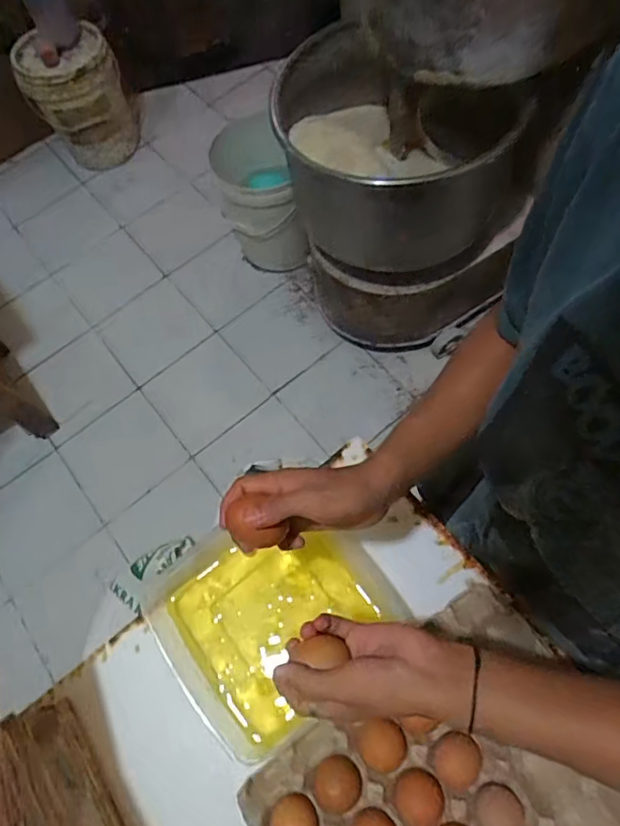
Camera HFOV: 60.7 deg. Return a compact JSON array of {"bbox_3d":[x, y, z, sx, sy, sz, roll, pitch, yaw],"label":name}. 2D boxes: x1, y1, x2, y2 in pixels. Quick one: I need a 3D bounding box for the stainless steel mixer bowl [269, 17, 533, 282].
[{"bbox_3d":[0.179,-0.575,1.150,0.452,0.312,0.443,-3,67,6],"label":"stainless steel mixer bowl"}]

